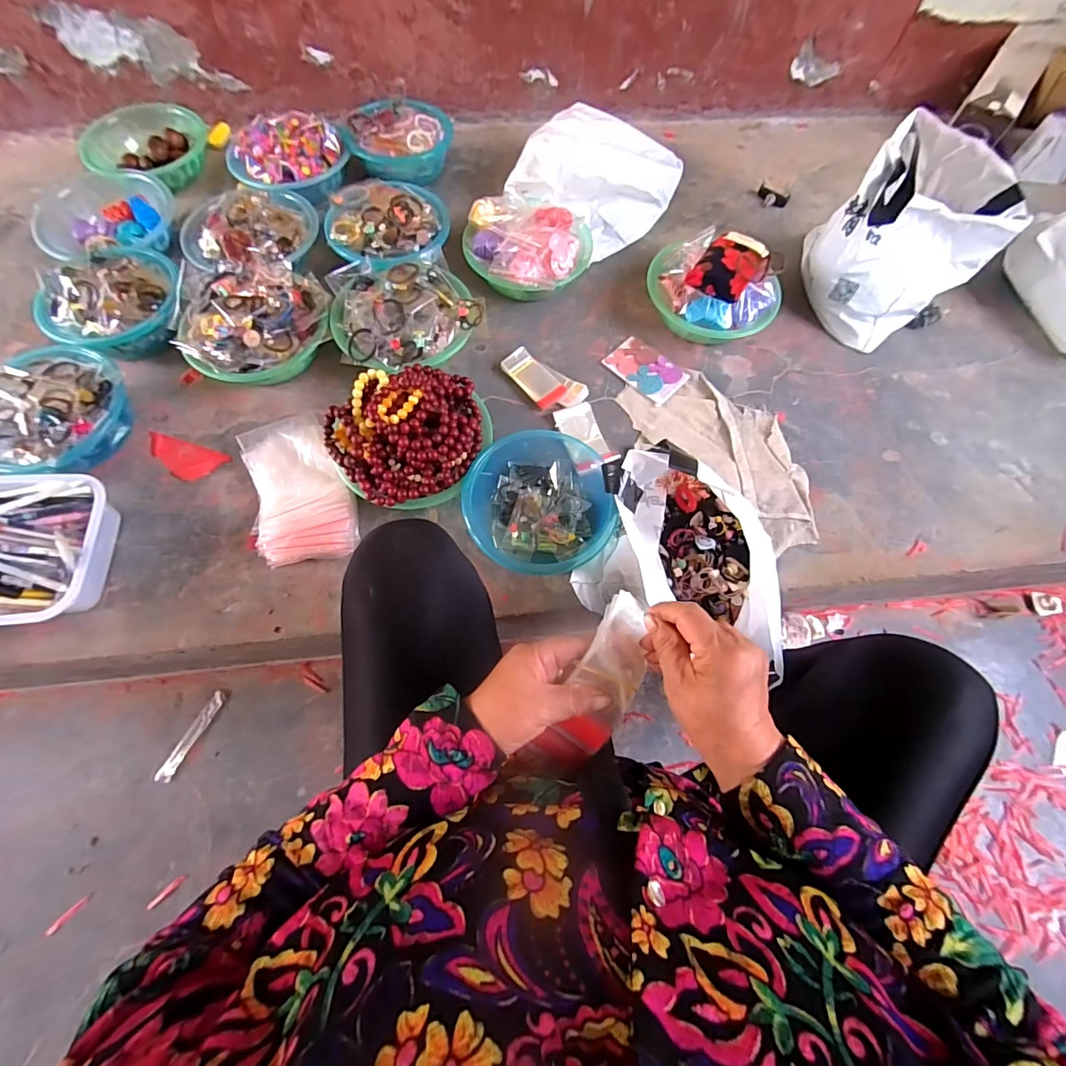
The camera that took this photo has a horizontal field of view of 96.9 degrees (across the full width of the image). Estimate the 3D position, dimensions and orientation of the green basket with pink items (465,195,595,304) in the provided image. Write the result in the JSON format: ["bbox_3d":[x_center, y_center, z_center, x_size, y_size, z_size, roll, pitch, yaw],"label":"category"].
[{"bbox_3d":[-0.006,-0.539,0.900,0.210,0.106,0.219,1,68,-2],"label":"green basket with pink items"}]

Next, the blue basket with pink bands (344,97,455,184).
[{"bbox_3d":[-0.290,-0.834,1.016,0.213,0.080,0.214,1,69,-2],"label":"blue basket with pink bands"}]

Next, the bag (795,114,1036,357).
[{"bbox_3d":[0.689,-0.564,0.872,0.303,0.255,0.265,-30,73,-13],"label":"bag"}]

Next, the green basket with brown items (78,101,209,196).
[{"bbox_3d":[-0.811,-0.790,0.984,0.220,0.058,0.240,1,69,-2],"label":"green basket with brown items"}]

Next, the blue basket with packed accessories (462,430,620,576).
[{"bbox_3d":[0.007,-0.056,0.723,0.220,0.083,0.233,1,69,-2],"label":"blue basket with packed accessories"}]

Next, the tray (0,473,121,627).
[{"bbox_3d":[-0.748,0.024,0.648,0.281,0.111,0.209,-3,69,-4],"label":"tray"}]

